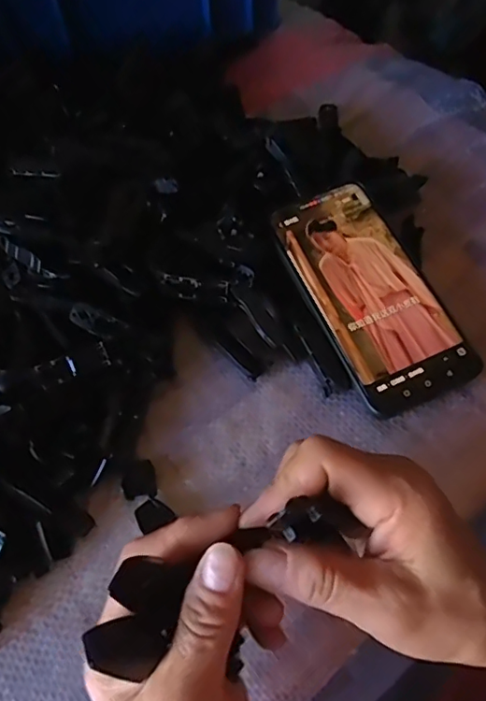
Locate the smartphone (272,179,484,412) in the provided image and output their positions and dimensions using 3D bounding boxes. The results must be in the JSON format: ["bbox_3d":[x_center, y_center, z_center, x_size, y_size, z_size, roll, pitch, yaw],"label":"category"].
[{"bbox_3d":[0.082,-0.041,0.357,0.077,0.005,0.162,-23,70,-8],"label":"smartphone"}]

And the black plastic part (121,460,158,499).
[{"bbox_3d":[-0.060,0.073,0.312,0.018,0.004,0.022,-12,57,-5],"label":"black plastic part"}]

